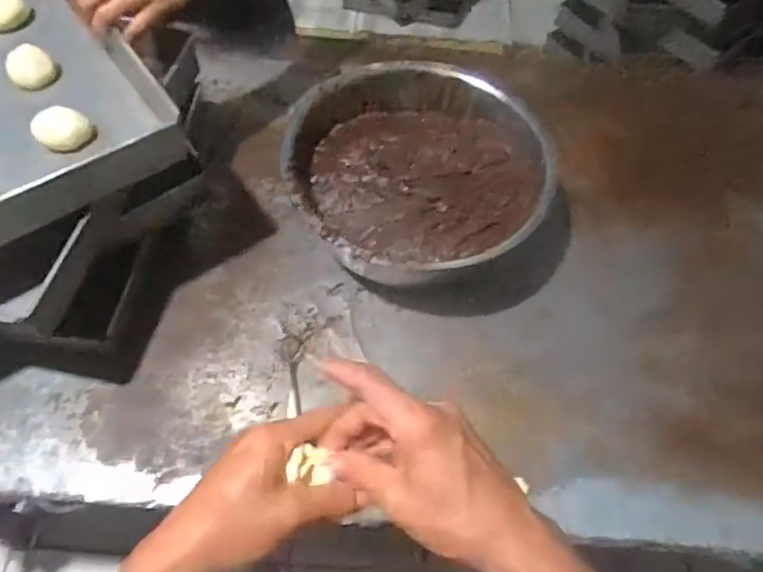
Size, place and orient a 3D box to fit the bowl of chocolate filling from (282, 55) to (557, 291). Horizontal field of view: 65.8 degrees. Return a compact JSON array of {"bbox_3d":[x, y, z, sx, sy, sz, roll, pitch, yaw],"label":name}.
[{"bbox_3d":[0.040,-0.151,0.823,0.328,0.132,0.346,1,59,-2],"label":"bowl of chocolate filling"}]

